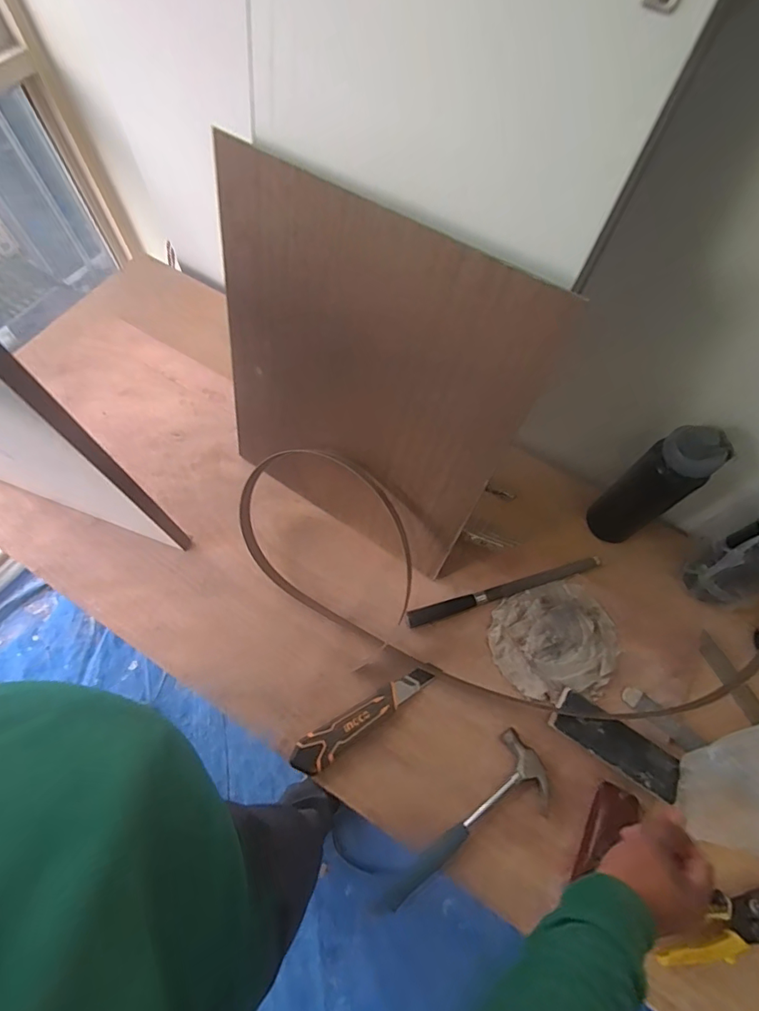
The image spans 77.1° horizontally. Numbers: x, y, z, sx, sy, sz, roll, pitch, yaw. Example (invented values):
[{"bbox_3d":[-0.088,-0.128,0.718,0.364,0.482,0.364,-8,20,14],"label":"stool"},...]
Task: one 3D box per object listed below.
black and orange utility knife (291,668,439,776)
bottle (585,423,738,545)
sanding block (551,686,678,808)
[{"bbox_3d":[-0.019,0.293,0.654,0.211,0.024,0.044,-28,68,-13],"label":"black and orange utility knife"},{"bbox_3d":[0.383,-0.023,0.686,0.062,0.249,0.080,-35,69,-15],"label":"bottle"},{"bbox_3d":[0.319,0.321,0.642,0.170,0.023,0.057,32,69,14],"label":"sanding block"}]

